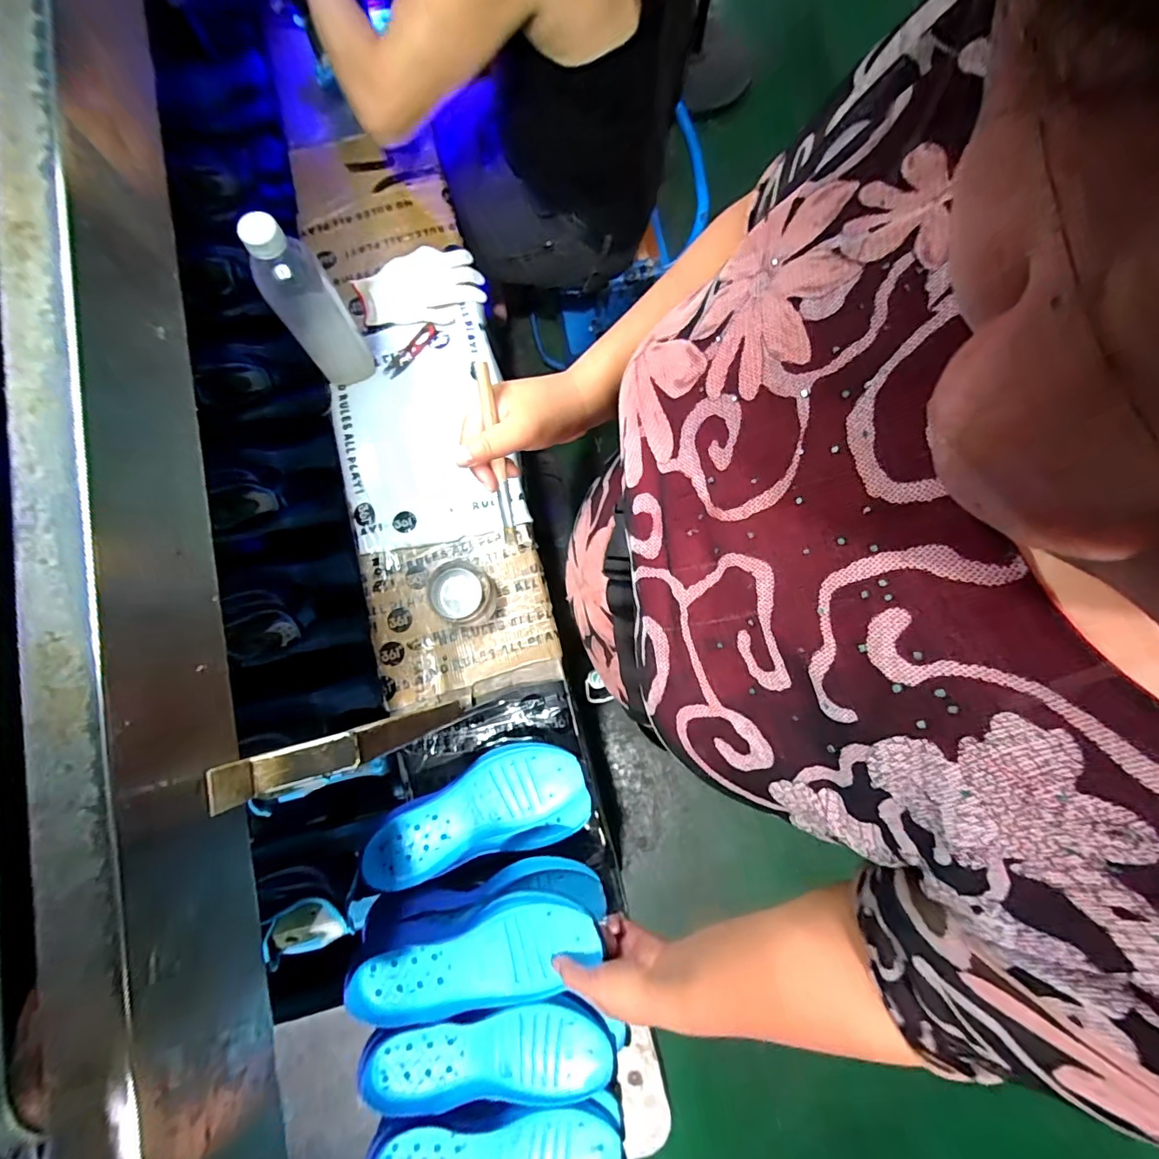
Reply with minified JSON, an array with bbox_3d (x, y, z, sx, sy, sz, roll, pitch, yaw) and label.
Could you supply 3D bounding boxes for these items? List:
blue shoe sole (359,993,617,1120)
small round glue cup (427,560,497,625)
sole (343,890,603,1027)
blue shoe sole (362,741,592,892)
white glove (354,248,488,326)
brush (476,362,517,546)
[{"bbox_3d":[-0.094,0.521,0.545,0.264,0.023,0.093,4,78,-11],"label":"blue shoe sole"},{"bbox_3d":[-0.157,0.019,0.667,0.074,0.056,0.077,0,78,1],"label":"small round glue cup"},{"bbox_3d":[-0.105,0.394,0.507,0.262,0.037,0.101,-22,78,3],"label":"sole"},{"bbox_3d":[-0.113,0.270,0.591,0.252,0.057,0.120,-11,78,-1],"label":"blue shoe sole"},{"bbox_3d":[-0.250,-0.461,0.776,0.189,0.014,0.130,-5,78,1],"label":"white glove"},{"bbox_3d":[-0.067,-0.097,0.406,0.010,0.010,0.147,-6,118,0],"label":"brush"}]

